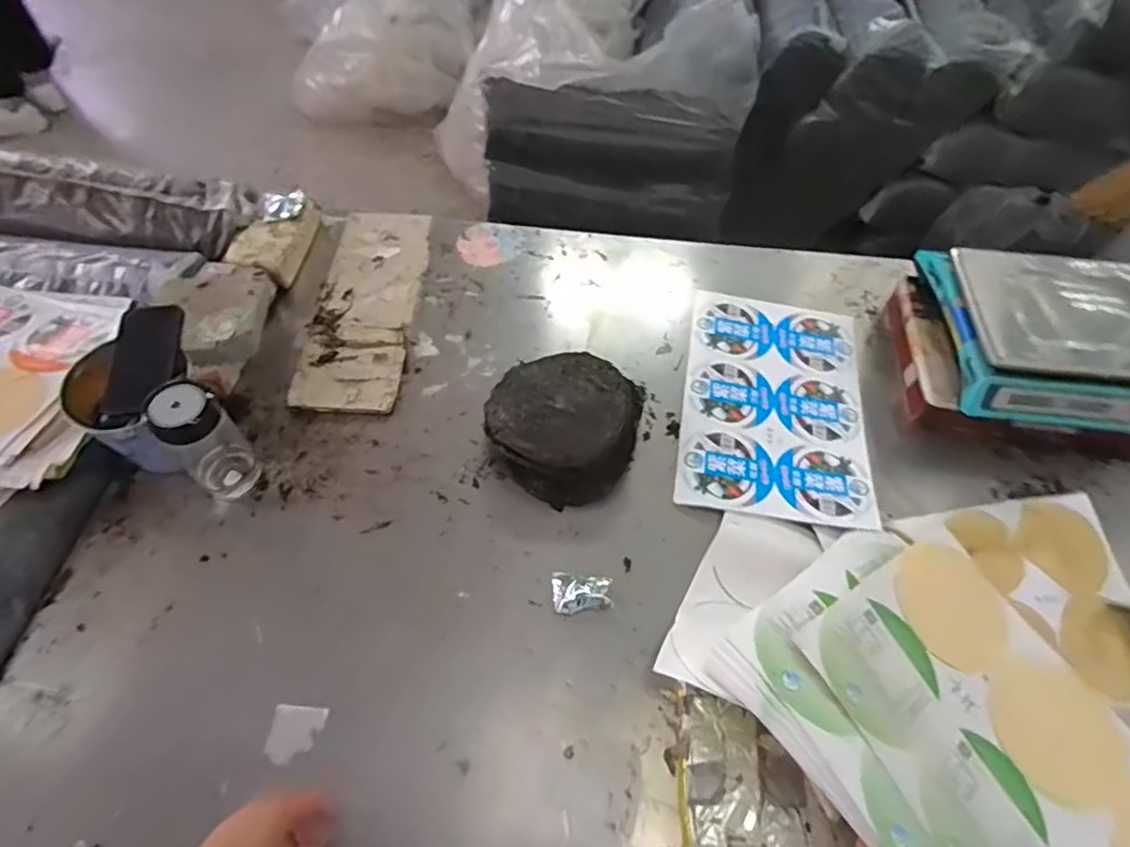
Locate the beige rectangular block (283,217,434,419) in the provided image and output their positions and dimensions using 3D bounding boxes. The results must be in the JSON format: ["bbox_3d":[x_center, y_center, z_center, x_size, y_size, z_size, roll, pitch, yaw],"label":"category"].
[{"bbox_3d":[-0.332,-0.209,1.048,0.160,0.027,0.443,4,58,0],"label":"beige rectangular block"}]

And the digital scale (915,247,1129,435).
[{"bbox_3d":[0.746,-0.148,0.922,0.336,0.103,0.305,6,58,1],"label":"digital scale"}]

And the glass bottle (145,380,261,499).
[{"bbox_3d":[-0.464,0.024,0.798,0.082,0.195,0.072,37,63,19],"label":"glass bottle"}]

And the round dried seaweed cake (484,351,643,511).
[{"bbox_3d":[-0.002,0.001,0.892,0.199,0.080,0.210,1,58,-2],"label":"round dried seaweed cake"}]

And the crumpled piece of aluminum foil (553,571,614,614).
[{"bbox_3d":[0.022,0.217,0.794,0.074,0.007,0.051,1,58,-2],"label":"crumpled piece of aluminum foil"}]

